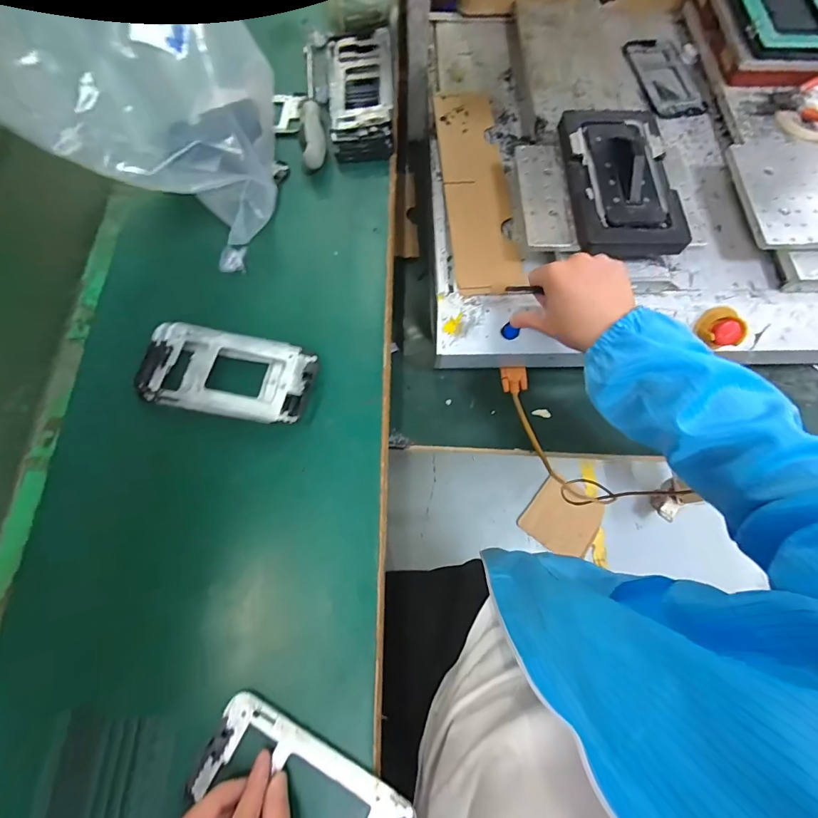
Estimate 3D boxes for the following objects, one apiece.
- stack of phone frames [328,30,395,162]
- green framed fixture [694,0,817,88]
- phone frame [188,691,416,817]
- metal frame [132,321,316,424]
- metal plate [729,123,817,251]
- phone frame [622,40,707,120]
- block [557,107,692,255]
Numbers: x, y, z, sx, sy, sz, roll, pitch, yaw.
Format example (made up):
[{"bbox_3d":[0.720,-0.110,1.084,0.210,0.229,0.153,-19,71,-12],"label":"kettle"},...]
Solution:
[{"bbox_3d":[-0.059,-0.396,0.498,0.075,0.044,0.181,-3,71,-2],"label":"stack of phone frames"},{"bbox_3d":[0.507,-0.546,0.569,0.150,0.069,0.236,3,71,0],"label":"green framed fixture"},{"bbox_3d":[-0.076,0.281,0.287,0.161,0.006,0.076,31,74,10],"label":"phone frame"},{"bbox_3d":[-0.176,-0.034,0.389,0.165,0.020,0.081,11,71,2],"label":"metal frame"},{"bbox_3d":[0.497,-0.267,0.473,0.197,0.013,0.195,2,67,2],"label":"metal plate"},{"bbox_3d":[0.374,-0.486,0.579,0.087,0.005,0.157,-7,71,-4],"label":"phone frame"},{"bbox_3d":[0.239,-0.258,0.443,0.109,0.024,0.209,-1,71,-2],"label":"block"}]

